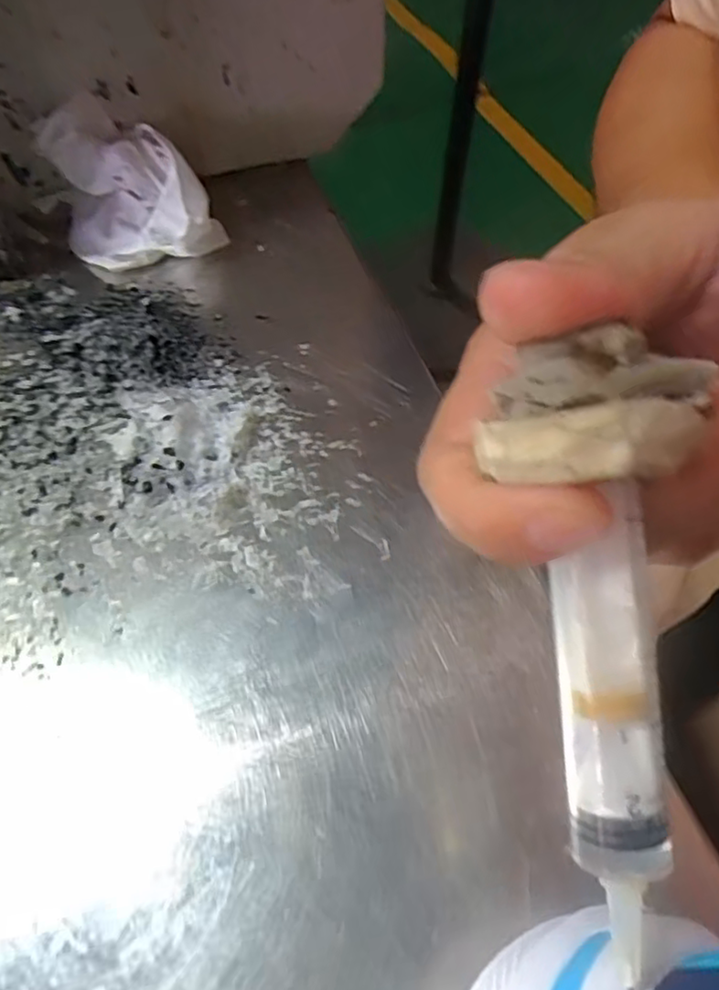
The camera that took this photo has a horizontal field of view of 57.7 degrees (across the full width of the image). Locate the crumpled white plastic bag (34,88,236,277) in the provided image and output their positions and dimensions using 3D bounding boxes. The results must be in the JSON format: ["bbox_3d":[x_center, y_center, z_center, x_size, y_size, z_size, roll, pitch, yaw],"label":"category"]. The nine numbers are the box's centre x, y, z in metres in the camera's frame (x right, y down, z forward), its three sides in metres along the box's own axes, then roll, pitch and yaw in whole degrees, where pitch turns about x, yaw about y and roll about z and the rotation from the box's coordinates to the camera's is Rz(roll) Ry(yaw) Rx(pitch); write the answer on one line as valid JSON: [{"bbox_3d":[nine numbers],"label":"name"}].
[{"bbox_3d":[-0.104,-0.137,0.296,0.076,0.045,0.059,29,62,16],"label":"crumpled white plastic bag"}]

